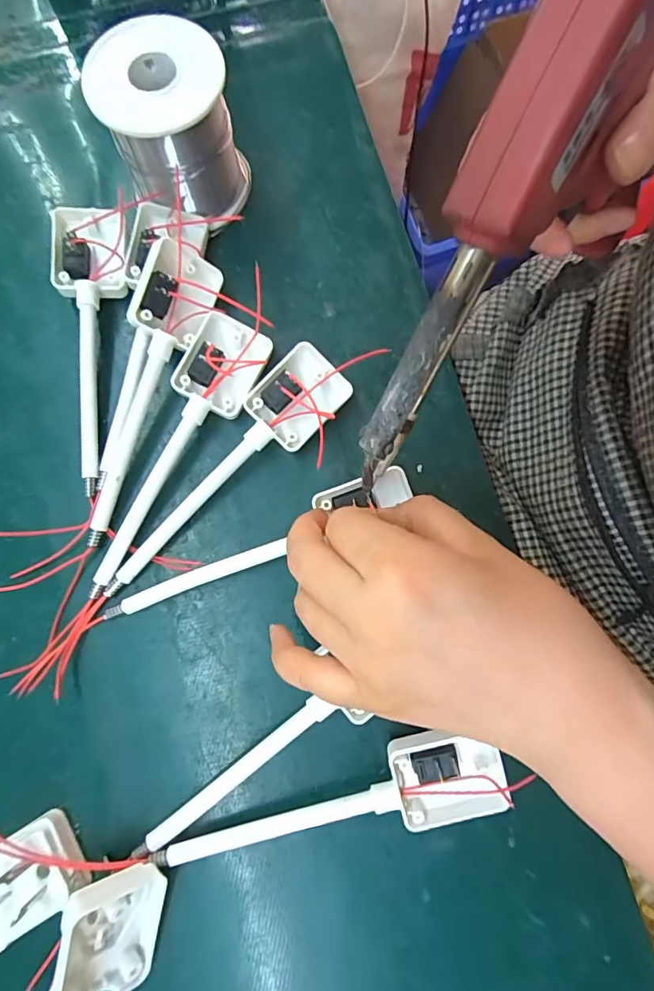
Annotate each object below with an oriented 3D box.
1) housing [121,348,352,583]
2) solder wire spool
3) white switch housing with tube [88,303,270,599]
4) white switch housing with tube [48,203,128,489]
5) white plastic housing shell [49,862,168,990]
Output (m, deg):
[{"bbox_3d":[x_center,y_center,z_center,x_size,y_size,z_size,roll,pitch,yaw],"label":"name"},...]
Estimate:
[{"bbox_3d":[-0.049,-0.015,0.247,0.035,0.019,0.147,43,81,8],"label":"housing"},{"bbox_3d":[-0.079,-0.189,0.256,0.063,0.066,0.061,-16,79,-4],"label":"solder wire spool"},{"bbox_3d":[-0.073,-0.021,0.249,0.038,0.018,0.150,21,79,4],"label":"white switch housing with tube"},{"bbox_3d":[-0.123,-0.082,0.258,0.036,0.025,0.156,-7,79,-2],"label":"white switch housing with tube"},{"bbox_3d":[-0.088,0.180,0.198,0.013,0.042,0.049,13,92,46],"label":"white plastic housing shell"}]

